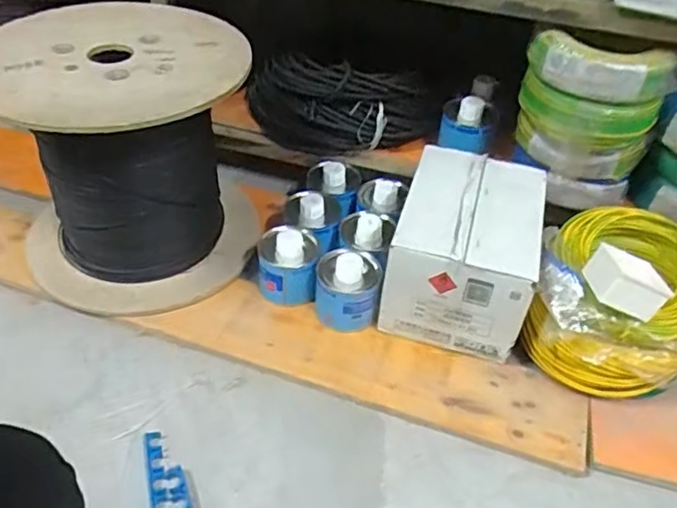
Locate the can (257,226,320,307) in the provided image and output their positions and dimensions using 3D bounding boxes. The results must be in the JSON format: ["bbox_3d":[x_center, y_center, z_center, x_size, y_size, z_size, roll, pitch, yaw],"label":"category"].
[{"bbox_3d":[-0.080,0.019,0.983,0.092,0.089,0.089,5,43,0],"label":"can"}]

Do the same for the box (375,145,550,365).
[{"bbox_3d":[0.193,-0.007,0.958,0.194,0.194,0.265,13,42,10],"label":"box"}]

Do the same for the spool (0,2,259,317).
[{"bbox_3d":[-0.326,-0.147,0.959,0.346,0.341,0.344,3,43,-2],"label":"spool"}]

